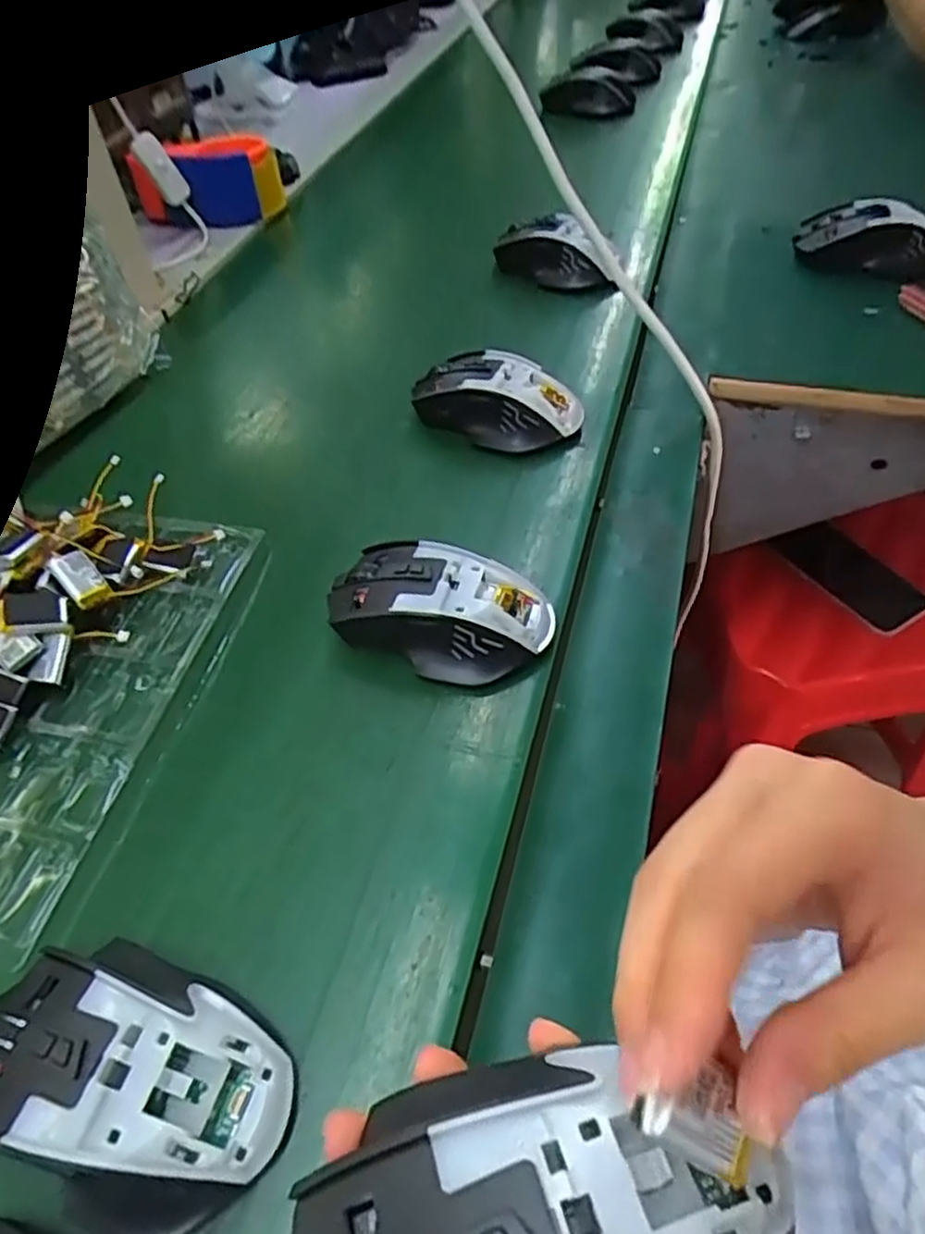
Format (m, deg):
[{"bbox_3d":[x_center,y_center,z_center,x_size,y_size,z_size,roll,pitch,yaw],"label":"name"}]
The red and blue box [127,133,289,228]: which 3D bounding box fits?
[{"bbox_3d":[-0.243,-0.423,0.716,0.125,0.069,0.059,-9,49,-2],"label":"red and blue box"}]

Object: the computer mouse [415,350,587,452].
[{"bbox_3d":[0.022,-0.144,0.494,0.112,0.040,0.061,19,54,21],"label":"computer mouse"}]

